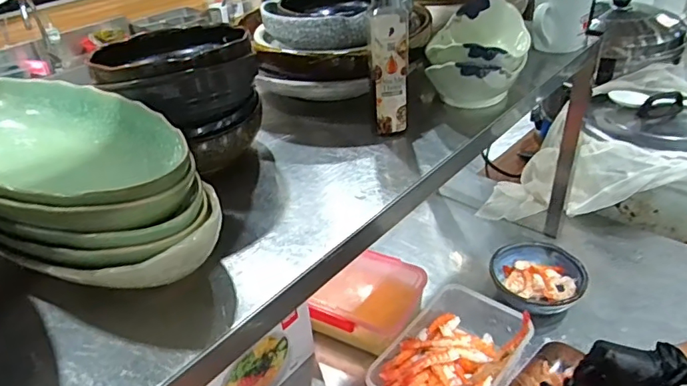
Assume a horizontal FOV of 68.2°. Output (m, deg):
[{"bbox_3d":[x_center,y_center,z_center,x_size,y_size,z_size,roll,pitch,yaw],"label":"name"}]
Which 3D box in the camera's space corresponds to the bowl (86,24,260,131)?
[{"bbox_3d":[-0.181,-0.125,0.546,0.134,0.072,0.152,20,41,31],"label":"bowl"}]

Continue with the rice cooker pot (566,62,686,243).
[{"bbox_3d":[0.719,-0.088,1.161,0.392,0.254,0.393,12,37,22],"label":"rice cooker pot"}]

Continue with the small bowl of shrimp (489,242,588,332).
[{"bbox_3d":[0.354,0.157,0.939,0.162,0.059,0.145,19,40,30],"label":"small bowl of shrimp"}]

